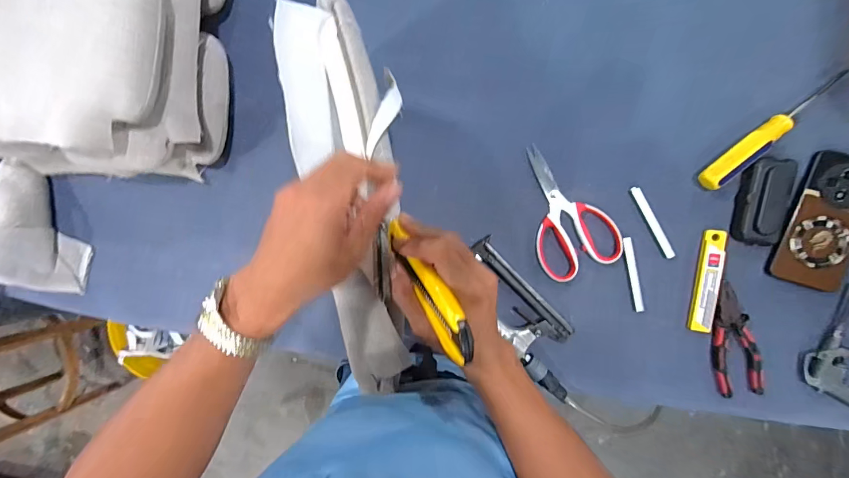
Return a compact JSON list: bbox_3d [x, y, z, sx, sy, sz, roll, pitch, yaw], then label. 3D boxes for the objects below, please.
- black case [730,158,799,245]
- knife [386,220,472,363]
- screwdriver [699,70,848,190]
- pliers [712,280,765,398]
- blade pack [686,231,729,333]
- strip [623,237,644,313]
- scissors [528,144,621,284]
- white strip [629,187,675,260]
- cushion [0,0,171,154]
[{"bbox_3d":[0.429,-0.048,0.476,0.054,0.027,0.109,10,95,9],"label":"black case"},{"bbox_3d":[0.000,0.037,0.310,0.025,0.017,0.135,-37,60,6],"label":"knife"},{"bbox_3d":[0.430,-0.131,0.469,0.190,0.026,0.029,-41,86,10],"label":"screwdriver"},{"bbox_3d":[0.403,0.134,0.490,0.048,0.015,0.148,-12,92,10],"label":"pliers"},{"bbox_3d":[0.373,0.056,0.492,0.027,0.014,0.133,8,95,9],"label":"blade pack"},{"bbox_3d":[0.285,0.049,0.511,0.010,0.006,0.103,-11,92,10],"label":"strip"},{"bbox_3d":[0.188,-0.040,0.523,0.106,0.013,0.183,-27,89,11],"label":"scissors"},{"bbox_3d":[0.306,-0.022,0.501,0.012,0.004,0.104,-26,89,11],"label":"white strip"},{"bbox_3d":[-0.530,-0.229,0.474,0.425,0.041,0.215,5,91,7],"label":"cushion"}]

